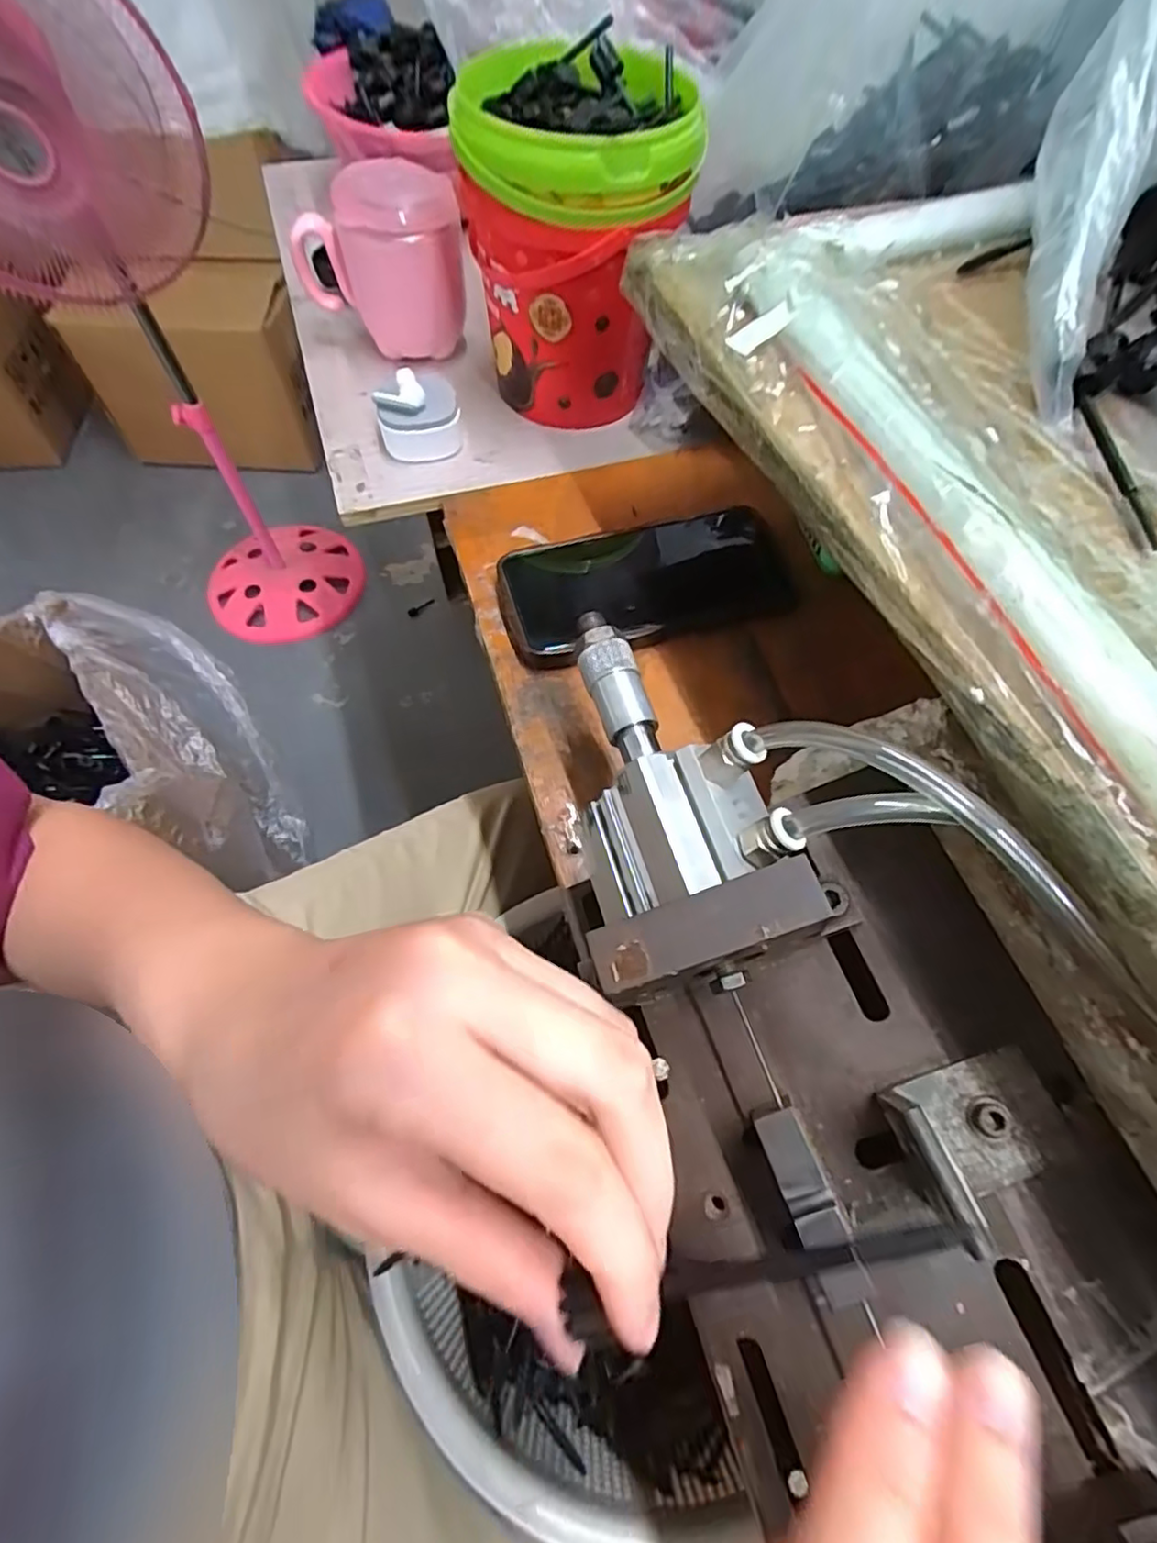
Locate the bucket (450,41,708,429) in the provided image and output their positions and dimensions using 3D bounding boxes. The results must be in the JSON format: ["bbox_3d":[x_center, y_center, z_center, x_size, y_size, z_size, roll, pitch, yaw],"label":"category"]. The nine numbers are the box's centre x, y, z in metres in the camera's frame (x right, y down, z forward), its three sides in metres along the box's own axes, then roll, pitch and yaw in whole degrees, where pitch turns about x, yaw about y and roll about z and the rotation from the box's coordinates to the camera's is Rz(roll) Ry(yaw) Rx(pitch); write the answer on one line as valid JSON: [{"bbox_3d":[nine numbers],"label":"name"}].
[{"bbox_3d":[-0.001,-0.313,0.386,0.123,0.152,0.115,1,63,-2],"label":"bucket"}]

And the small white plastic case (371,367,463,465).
[{"bbox_3d":[-0.106,-0.235,0.409,0.051,0.047,0.036,-16,65,-10],"label":"small white plastic case"}]

